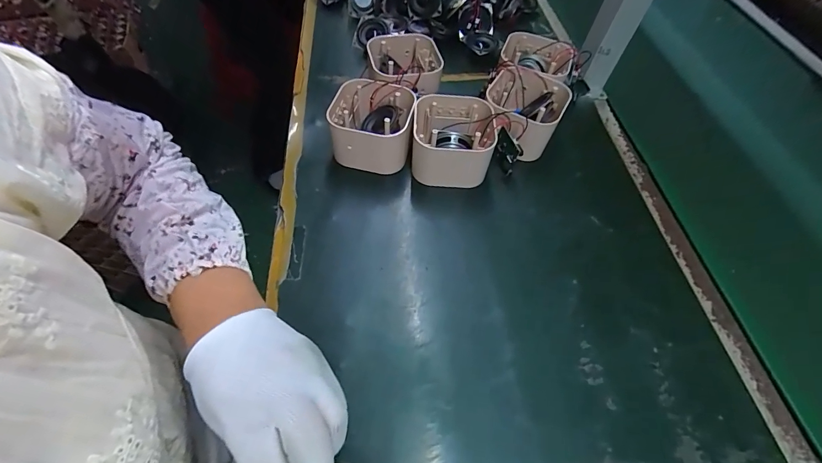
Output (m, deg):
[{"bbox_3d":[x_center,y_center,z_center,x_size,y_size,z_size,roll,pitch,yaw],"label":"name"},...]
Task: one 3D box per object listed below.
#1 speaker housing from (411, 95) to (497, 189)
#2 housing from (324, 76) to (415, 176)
[{"bbox_3d":[0.046,-0.102,0.431,0.089,0.061,0.095,4,56,-1],"label":"speaker housing"},{"bbox_3d":[-0.045,-0.121,0.438,0.092,0.063,0.091,8,56,2],"label":"housing"}]

